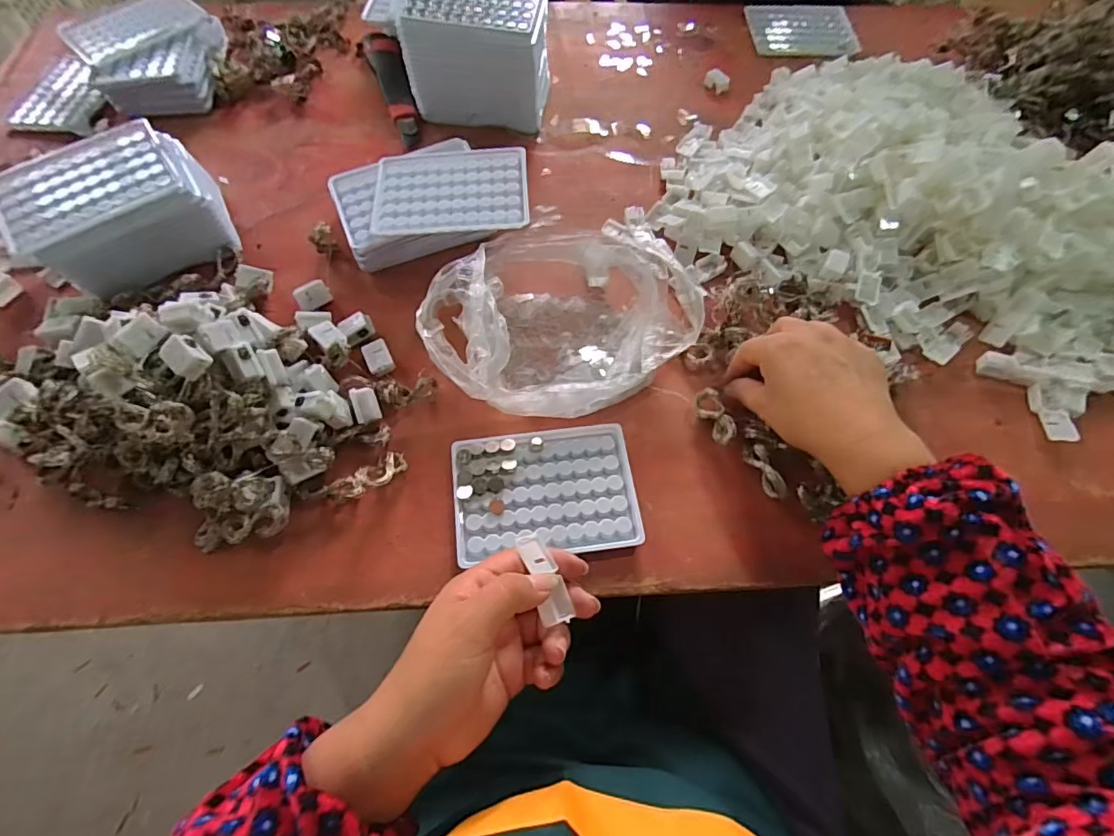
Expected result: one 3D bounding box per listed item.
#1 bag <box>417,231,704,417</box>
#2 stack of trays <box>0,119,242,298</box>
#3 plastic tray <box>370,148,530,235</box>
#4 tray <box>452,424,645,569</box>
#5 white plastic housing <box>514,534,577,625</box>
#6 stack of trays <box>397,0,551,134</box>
[{"bbox_3d":[0.005,-0.083,0.435,0.215,0.055,0.158,-27,68,-14],"label":"bag"},{"bbox_3d":[-0.365,-0.169,0.452,0.144,0.071,0.111,-28,69,-14],"label":"stack of trays"},{"bbox_3d":[-0.090,-0.196,0.457,0.128,0.011,0.089,-2,65,-3],"label":"plastic tray"},{"bbox_3d":[-0.009,0.054,0.392,0.128,0.014,0.092,-5,65,-4],"label":"tray"},{"bbox_3d":[-0.008,0.093,0.321,0.015,0.010,0.054,-20,60,-11],"label":"white plastic housing"},{"bbox_3d":[-0.077,-0.367,0.544,0.131,0.102,0.096,8,65,2],"label":"stack of trays"}]

